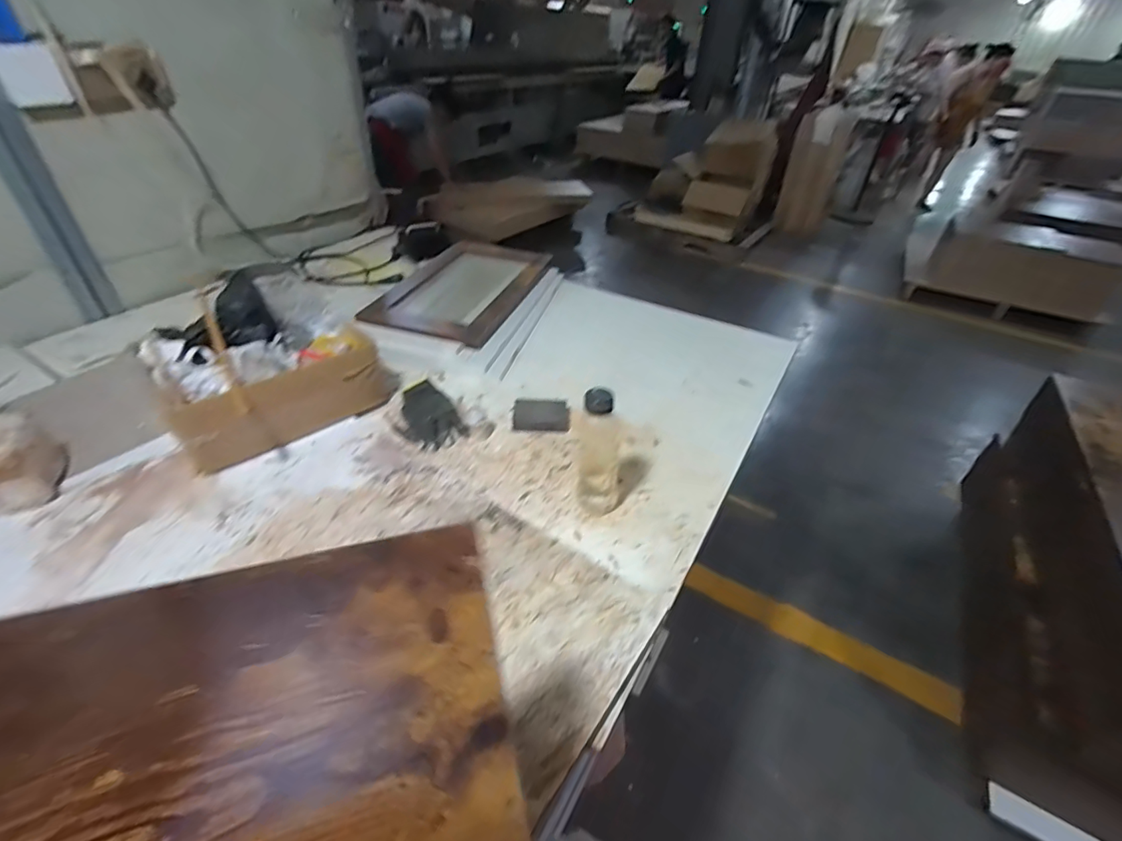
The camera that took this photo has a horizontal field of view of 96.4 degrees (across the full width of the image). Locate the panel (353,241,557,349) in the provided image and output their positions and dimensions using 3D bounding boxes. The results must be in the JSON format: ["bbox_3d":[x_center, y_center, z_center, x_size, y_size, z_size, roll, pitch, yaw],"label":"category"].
[{"bbox_3d":[-0.243,-0.339,1.279,0.300,0.029,0.507,13,41,12],"label":"panel"}]

